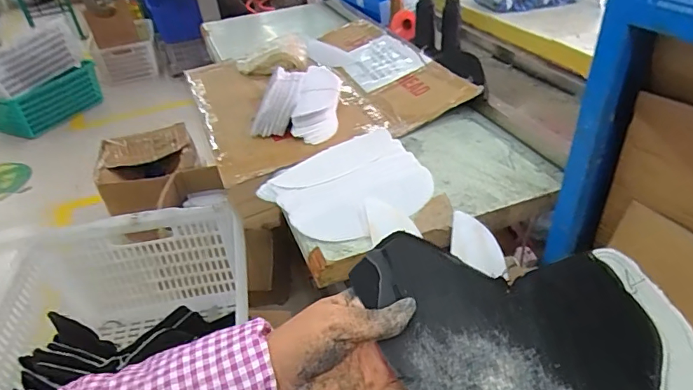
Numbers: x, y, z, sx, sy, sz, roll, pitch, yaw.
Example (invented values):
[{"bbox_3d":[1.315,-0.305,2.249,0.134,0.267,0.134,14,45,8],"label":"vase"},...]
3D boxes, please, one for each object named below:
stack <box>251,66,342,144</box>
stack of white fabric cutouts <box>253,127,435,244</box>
[{"bbox_3d":[-0.079,-0.184,0.888,0.151,0.068,0.211,3,38,12],"label":"stack"},{"bbox_3d":[0.006,-0.013,0.679,0.218,0.021,0.167,-26,58,-17],"label":"stack of white fabric cutouts"}]

